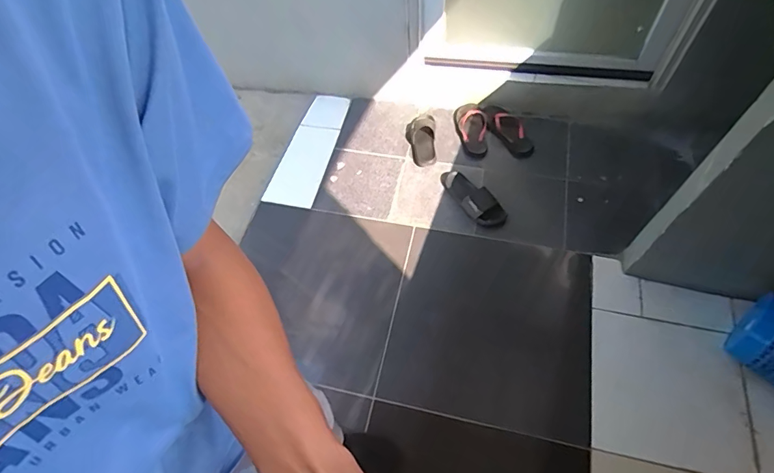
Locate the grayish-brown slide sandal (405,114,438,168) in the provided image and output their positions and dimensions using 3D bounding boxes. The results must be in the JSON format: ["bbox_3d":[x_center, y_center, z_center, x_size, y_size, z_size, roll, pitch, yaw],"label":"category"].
[{"bbox_3d":[0.137,-0.385,1.720,0.110,0.059,0.257,-6,59,1],"label":"grayish-brown slide sandal"}]

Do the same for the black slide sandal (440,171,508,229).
[{"bbox_3d":[0.289,-0.142,1.544,0.103,0.063,0.294,-37,63,-16],"label":"black slide sandal"}]

